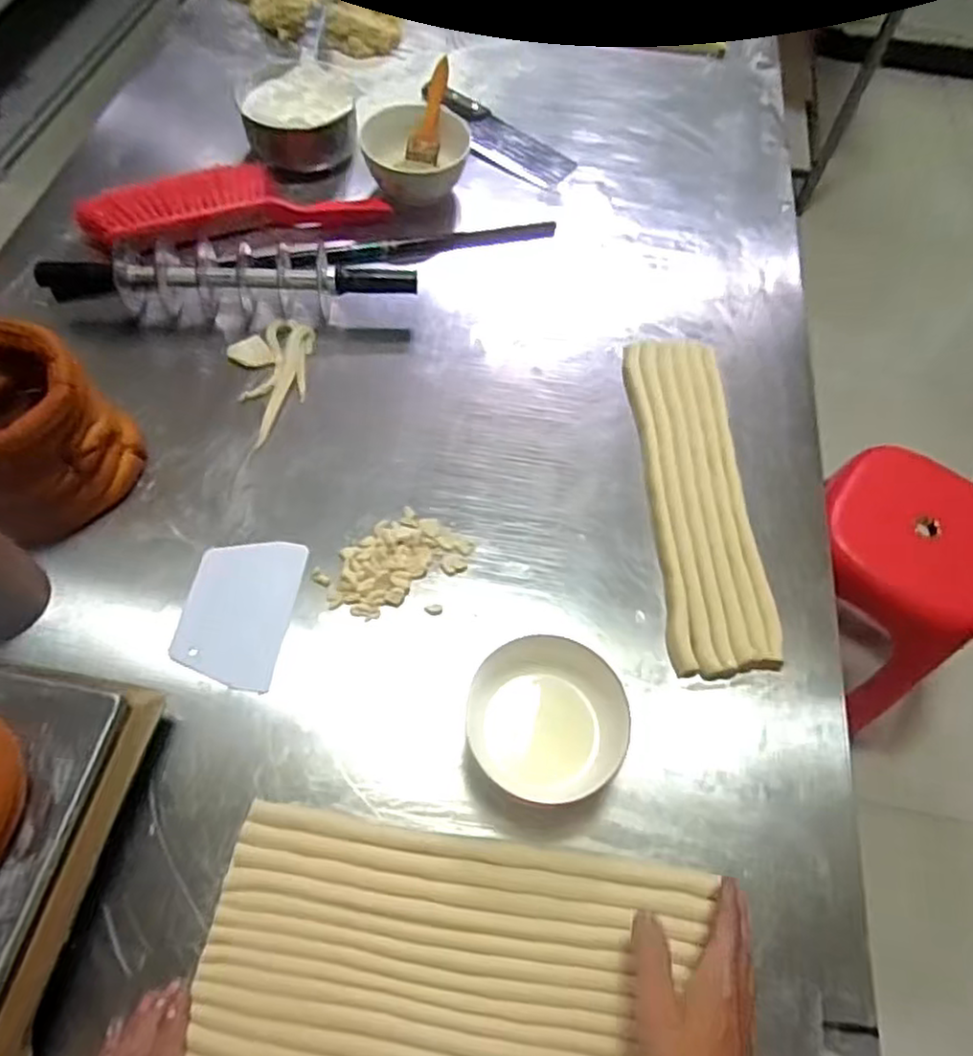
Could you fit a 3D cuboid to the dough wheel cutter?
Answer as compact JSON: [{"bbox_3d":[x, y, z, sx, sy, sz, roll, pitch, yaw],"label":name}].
[{"bbox_3d":[-0.302,-0.305,0.843,0.419,0.074,0.083,0,61,-3],"label":"dough wheel cutter"}]

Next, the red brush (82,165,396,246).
[{"bbox_3d":[-0.329,-0.422,0.912,0.383,0.059,0.120,-21,64,-14],"label":"red brush"}]

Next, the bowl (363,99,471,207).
[{"bbox_3d":[-0.097,-0.528,0.964,0.145,0.079,0.135,-1,61,-4],"label":"bowl"}]

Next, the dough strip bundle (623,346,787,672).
[{"bbox_3d":[0.228,-0.042,0.752,0.104,0.024,0.403,0,61,-3],"label":"dough strip bundle"}]

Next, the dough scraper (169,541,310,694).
[{"bbox_3d":[-0.241,0.079,0.671,0.104,0.007,0.148,7,62,3],"label":"dough scraper"}]

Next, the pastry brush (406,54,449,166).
[{"bbox_3d":[-0.077,-0.579,0.965,0.043,0.018,0.142,13,92,4],"label":"pastry brush"}]

